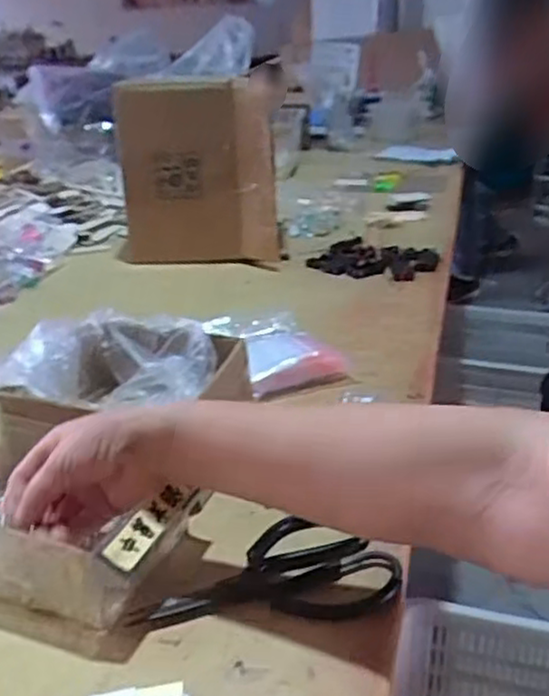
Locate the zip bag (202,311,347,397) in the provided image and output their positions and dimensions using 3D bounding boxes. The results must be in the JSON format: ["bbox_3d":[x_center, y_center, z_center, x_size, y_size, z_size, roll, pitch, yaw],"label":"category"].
[{"bbox_3d":[-0.003,-0.006,0.829,0.119,0.033,0.179,-8,25,-16],"label":"zip bag"}]

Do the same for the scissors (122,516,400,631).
[{"bbox_3d":[-0.005,0.158,0.504,0.178,0.012,0.085,-2,24,-2],"label":"scissors"}]

